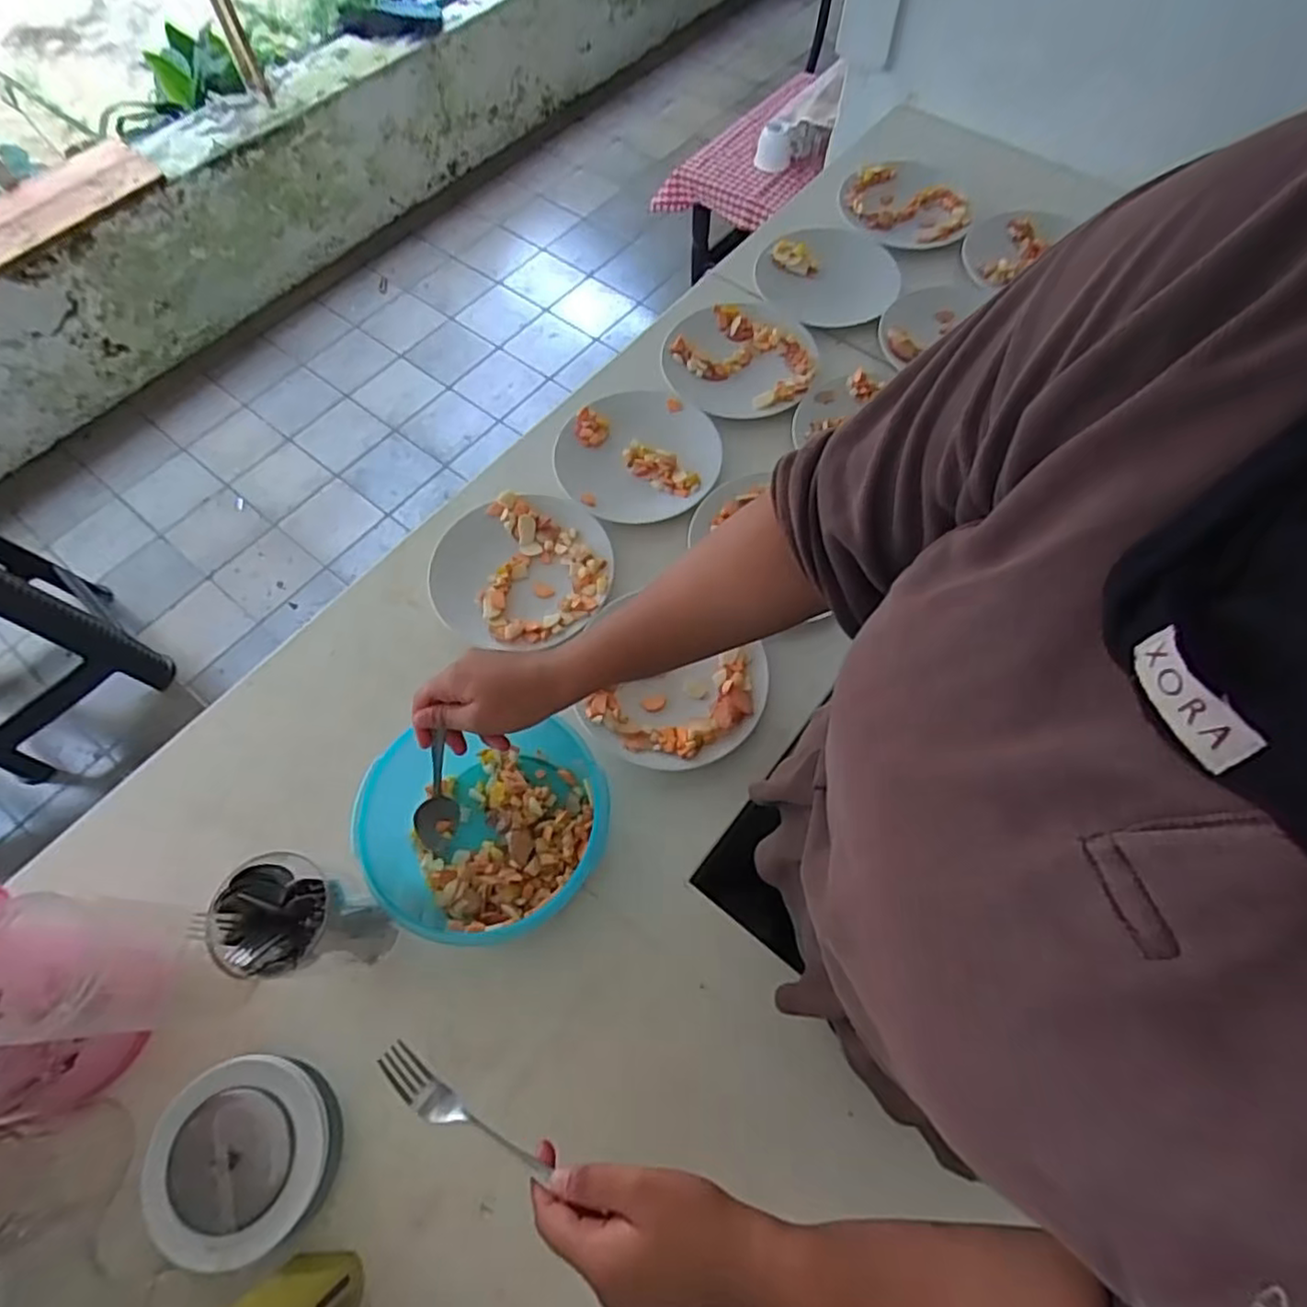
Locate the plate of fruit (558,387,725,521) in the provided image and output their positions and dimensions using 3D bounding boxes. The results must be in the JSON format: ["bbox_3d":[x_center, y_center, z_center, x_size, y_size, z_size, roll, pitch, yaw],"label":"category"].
[{"bbox_3d":[-0.020,-0.243,0.839,0.196,0.033,0.185,0,64,0],"label":"plate of fruit"}]

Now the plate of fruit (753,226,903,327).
[{"bbox_3d":[0.248,-0.539,0.968,0.188,0.031,0.191,0,64,0],"label":"plate of fruit"}]

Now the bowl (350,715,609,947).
[{"bbox_3d":[-0.140,0.161,0.600,0.199,0.104,0.174,-12,65,-6],"label":"bowl"}]

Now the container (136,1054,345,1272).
[{"bbox_3d":[-0.316,0.386,0.524,0.128,0.036,0.126,0,64,0],"label":"container"}]

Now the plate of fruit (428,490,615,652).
[{"bbox_3d":[-0.144,-0.094,0.760,0.189,0.029,0.187,0,64,0],"label":"plate of fruit"}]

